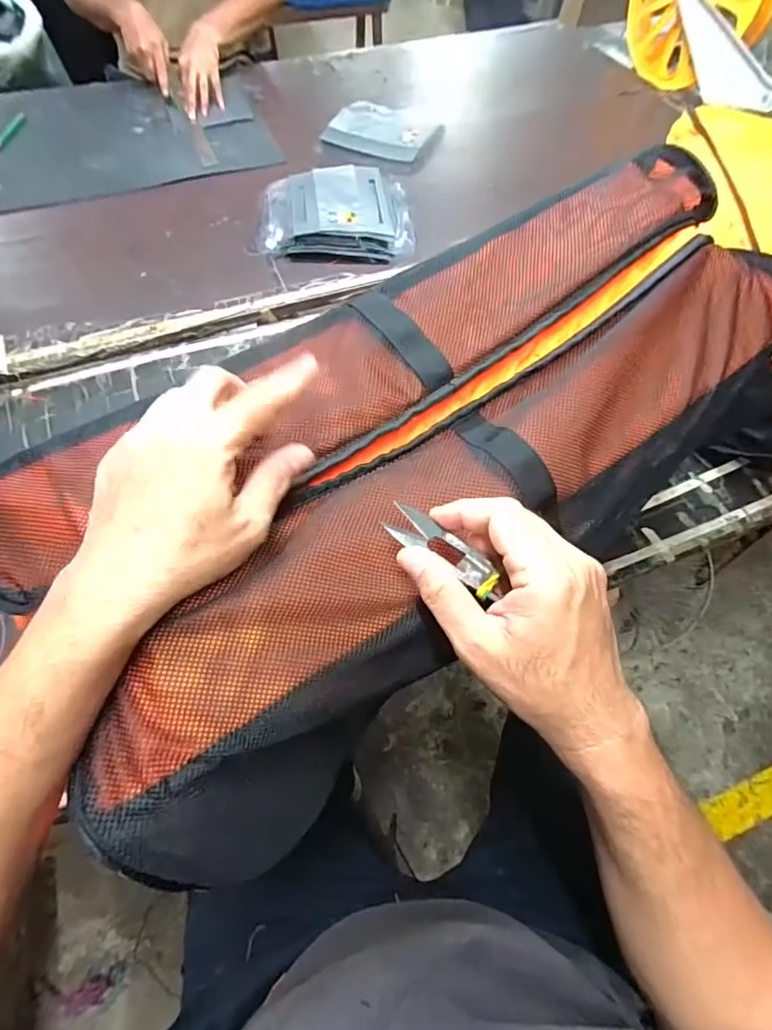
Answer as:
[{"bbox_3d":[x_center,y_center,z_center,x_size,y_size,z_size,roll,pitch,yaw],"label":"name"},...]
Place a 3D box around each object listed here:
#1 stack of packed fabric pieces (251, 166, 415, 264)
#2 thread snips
[{"bbox_3d":[-0.092,-0.568,0.960,0.284,0.043,0.269,2,60,0],"label":"stack of packed fabric pieces"},{"bbox_3d":[0.035,0.022,0.307,0.079,0.006,0.023,35,64,14],"label":"thread snips"}]

